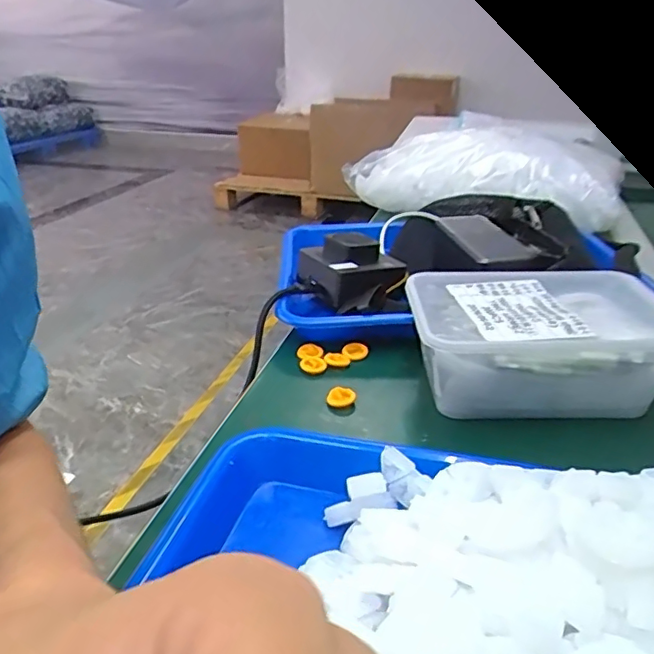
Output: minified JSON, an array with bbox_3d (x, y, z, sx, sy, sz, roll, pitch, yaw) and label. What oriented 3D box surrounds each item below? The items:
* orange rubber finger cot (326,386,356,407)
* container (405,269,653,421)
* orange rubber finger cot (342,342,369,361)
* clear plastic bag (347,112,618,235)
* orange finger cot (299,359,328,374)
[{"bbox_3d":[0.010,0.049,0.407,0.019,0.009,0.012,2,27,5],"label":"orange rubber finger cot"},{"bbox_3d":[0.140,0.013,0.411,0.166,0.074,0.108,0,27,0],"label":"container"},{"bbox_3d":[0.022,0.018,0.463,0.019,0.006,0.016,-1,28,-7],"label":"orange rubber finger cot"},{"bbox_3d":[0.207,-0.202,0.775,0.330,0.105,0.149,11,30,21],"label":"clear plastic bag"},{"bbox_3d":[-0.011,0.030,0.447,0.020,0.006,0.015,3,28,-1],"label":"orange finger cot"}]

